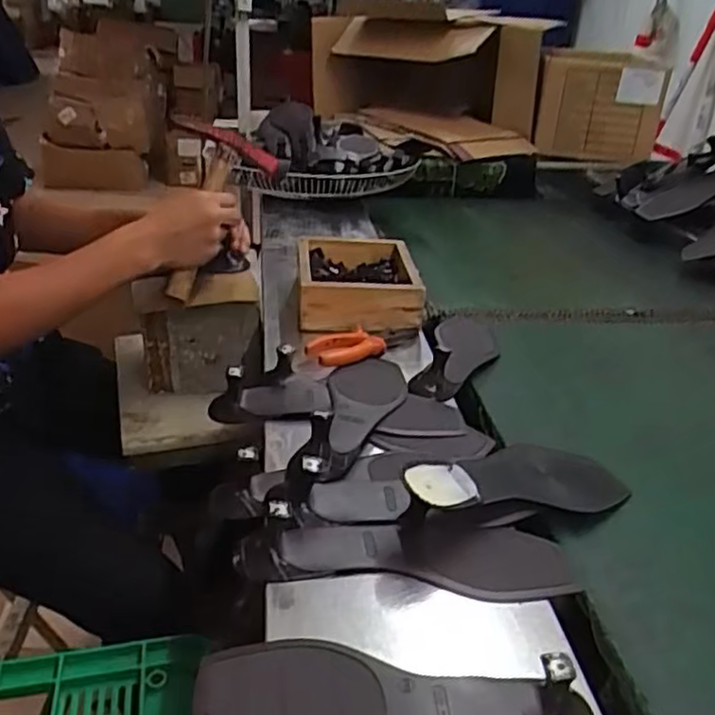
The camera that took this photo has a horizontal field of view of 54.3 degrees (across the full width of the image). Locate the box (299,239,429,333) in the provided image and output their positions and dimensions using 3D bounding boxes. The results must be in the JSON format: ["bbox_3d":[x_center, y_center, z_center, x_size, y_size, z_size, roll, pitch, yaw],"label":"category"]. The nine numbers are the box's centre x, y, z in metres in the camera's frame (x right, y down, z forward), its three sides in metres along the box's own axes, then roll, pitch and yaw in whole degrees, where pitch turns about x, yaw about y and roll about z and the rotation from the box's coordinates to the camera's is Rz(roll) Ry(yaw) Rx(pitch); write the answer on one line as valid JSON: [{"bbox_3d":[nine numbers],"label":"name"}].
[{"bbox_3d":[-0.003,-0.093,0.905,0.153,0.066,0.209,-1,28,-9],"label":"box"}]

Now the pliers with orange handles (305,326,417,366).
[{"bbox_3d":[0.014,-0.019,0.801,0.154,0.021,0.050,-20,36,-38],"label":"pliers with orange handles"}]

